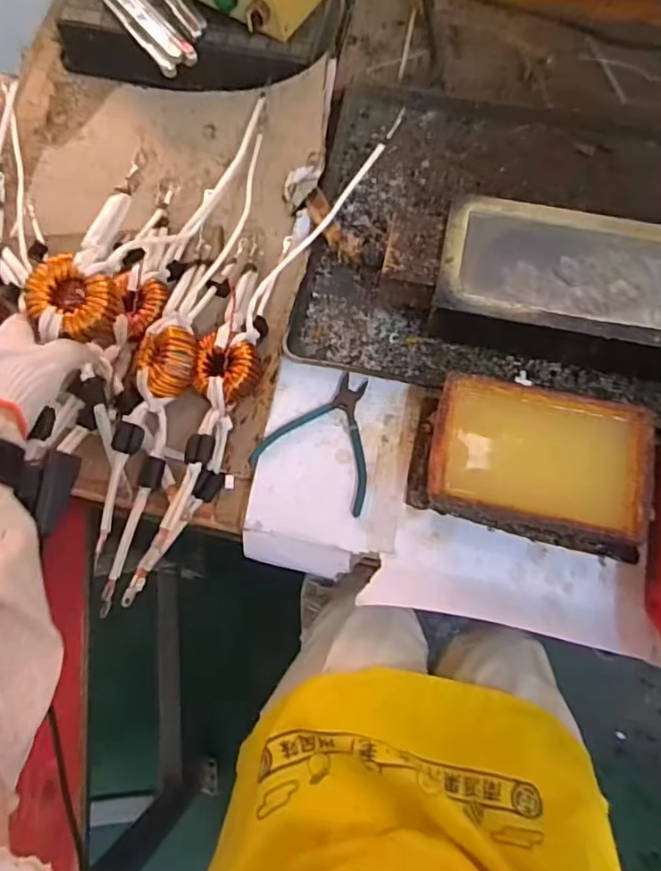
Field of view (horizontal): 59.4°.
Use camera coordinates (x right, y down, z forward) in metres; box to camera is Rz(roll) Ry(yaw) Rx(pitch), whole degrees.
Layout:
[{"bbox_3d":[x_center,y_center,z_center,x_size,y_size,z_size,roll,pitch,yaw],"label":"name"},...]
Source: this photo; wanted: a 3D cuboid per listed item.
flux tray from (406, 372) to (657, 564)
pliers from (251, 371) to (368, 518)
[{"bbox_3d":[0.199,0.028,0.571,0.224,0.070,0.138,11,72,3],"label":"flux tray"},{"bbox_3d":[0.002,-0.003,0.610,0.123,0.006,0.133,26,74,8],"label":"pliers"}]

